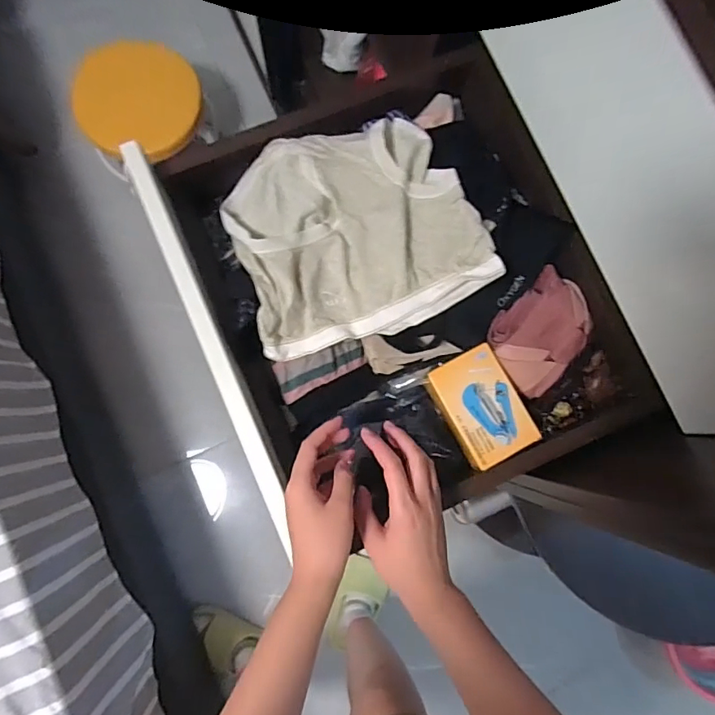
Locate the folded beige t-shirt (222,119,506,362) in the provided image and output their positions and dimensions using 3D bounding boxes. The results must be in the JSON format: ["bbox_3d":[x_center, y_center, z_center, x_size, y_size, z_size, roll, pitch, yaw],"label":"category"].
[{"bbox_3d":[-0.007,-0.137,0.522,0.247,0.056,0.234,-18,83,-6],"label":"folded beige t-shirt"}]

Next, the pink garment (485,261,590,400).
[{"bbox_3d":[0.203,-0.029,0.544,0.120,0.019,0.090,-44,86,-8],"label":"pink garment"}]

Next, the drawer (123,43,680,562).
[{"bbox_3d":[0.037,-0.075,0.541,0.398,0.121,0.447,-21,83,-6],"label":"drawer"}]

